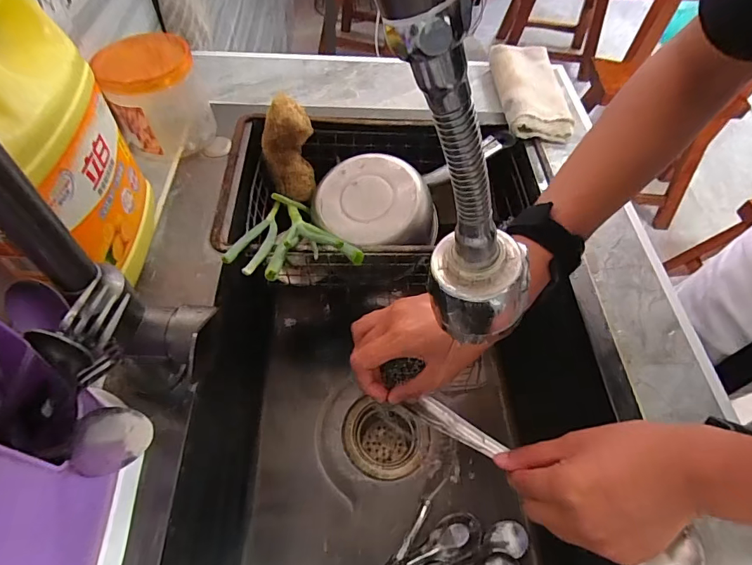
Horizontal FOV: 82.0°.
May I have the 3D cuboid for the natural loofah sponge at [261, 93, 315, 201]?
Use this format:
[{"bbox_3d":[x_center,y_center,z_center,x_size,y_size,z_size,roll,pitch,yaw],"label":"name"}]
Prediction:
[{"bbox_3d":[-0.110,-0.167,0.547,0.060,0.125,0.034,-11,34,-11],"label":"natural loofah sponge"}]

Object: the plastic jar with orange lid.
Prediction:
[{"bbox_3d":[-0.245,-0.208,0.494,0.097,0.097,0.093,2,56,-3],"label":"plastic jar with orange lid"}]

